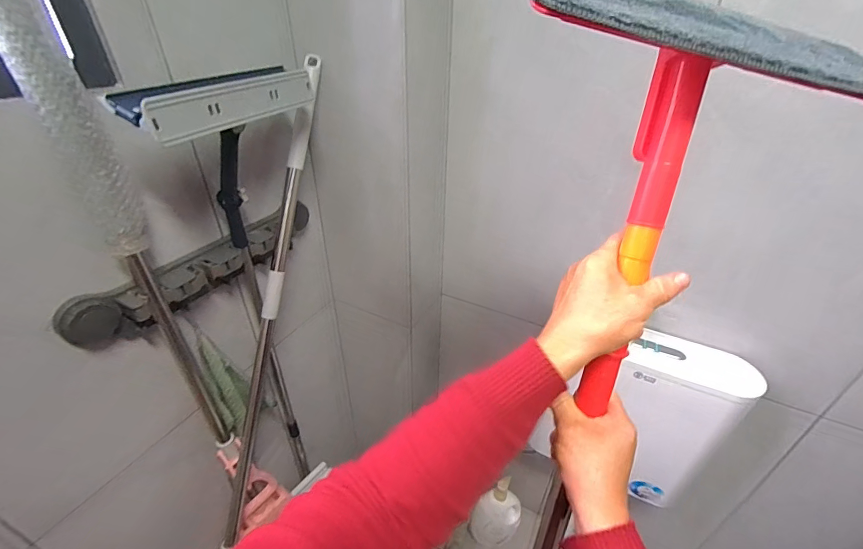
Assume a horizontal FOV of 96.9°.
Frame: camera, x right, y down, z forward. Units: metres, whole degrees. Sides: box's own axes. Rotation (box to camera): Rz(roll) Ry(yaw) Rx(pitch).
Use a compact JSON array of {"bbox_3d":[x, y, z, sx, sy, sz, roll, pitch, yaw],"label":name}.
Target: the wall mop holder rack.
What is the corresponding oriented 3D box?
[{"bbox_3d":[-0.343,-0.012,0.627,0.062,0.077,0.416,18,37,23],"label":"wall mop holder rack"}]

